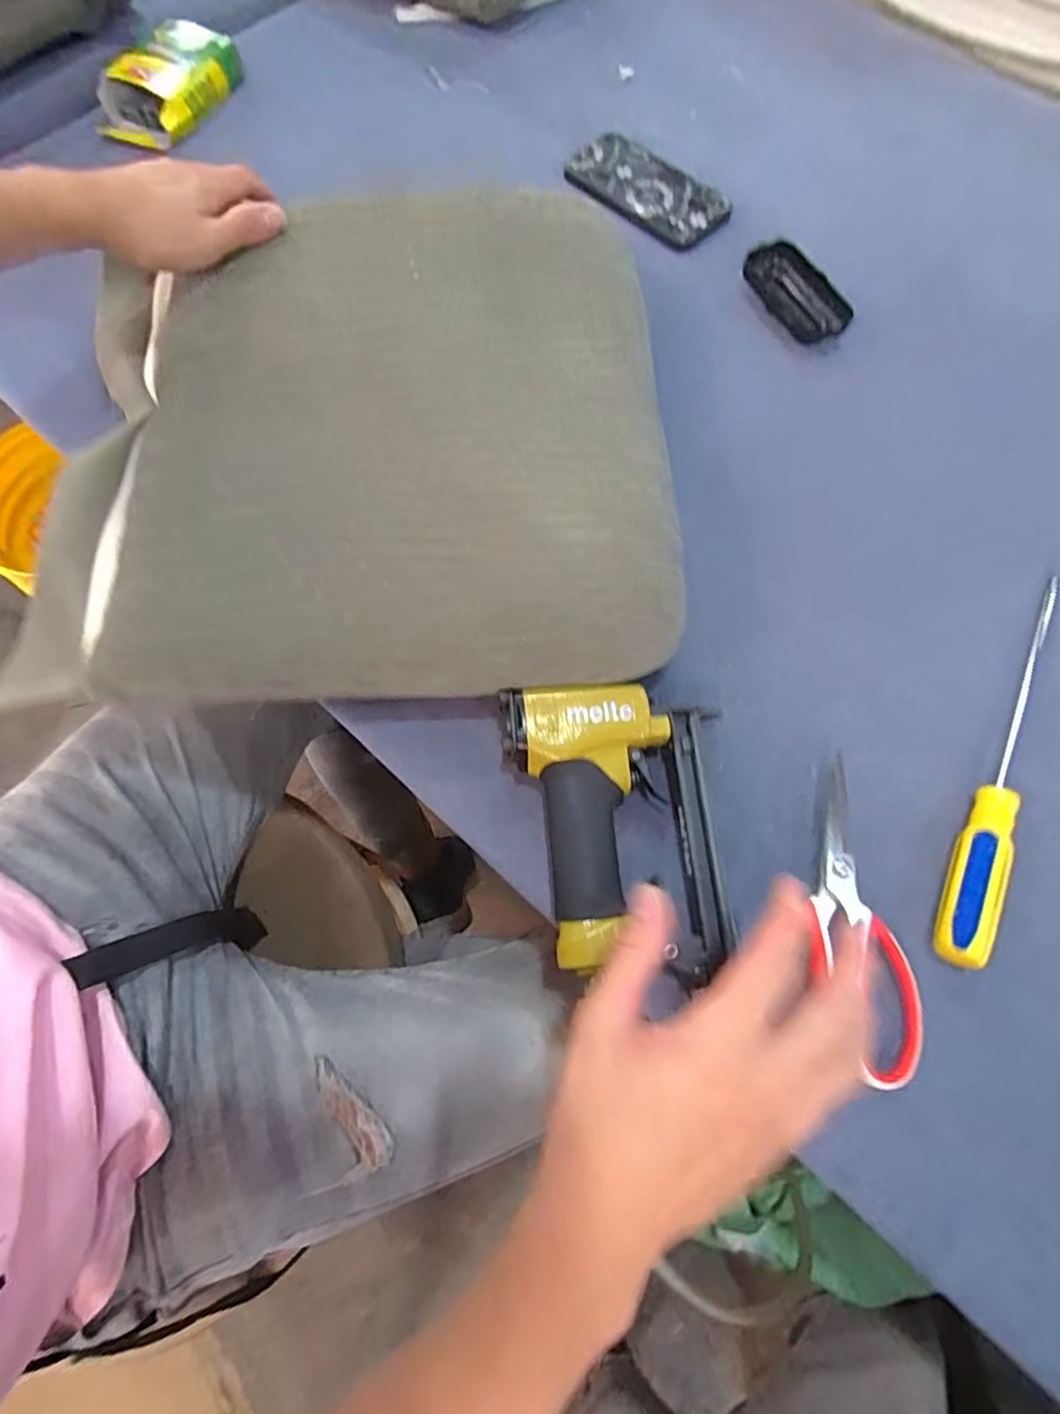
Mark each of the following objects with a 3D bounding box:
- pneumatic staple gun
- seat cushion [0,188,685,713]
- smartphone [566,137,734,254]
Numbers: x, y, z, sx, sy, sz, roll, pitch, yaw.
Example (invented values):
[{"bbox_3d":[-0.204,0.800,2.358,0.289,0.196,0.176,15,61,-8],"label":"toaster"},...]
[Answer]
[{"bbox_3d":[0.052,0.072,0.381,0.131,0.040,0.192,-5,70,-4],"label":"pneumatic staple gun"},{"bbox_3d":[-0.125,-0.205,0.440,0.428,0.053,0.411,-2,70,-3],"label":"seat cushion"},{"bbox_3d":[0.111,-0.504,0.602,0.158,0.013,0.080,41,74,12],"label":"smartphone"}]

